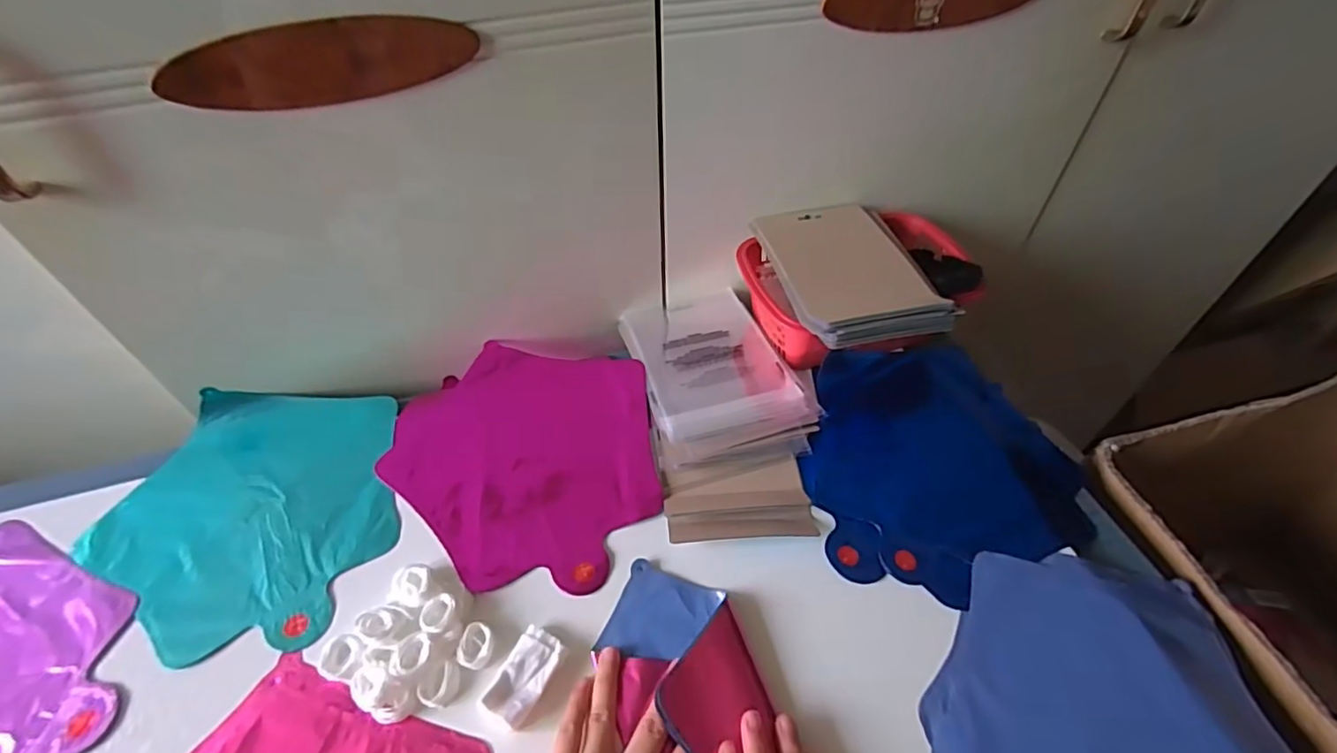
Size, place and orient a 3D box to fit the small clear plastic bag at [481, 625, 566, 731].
[{"bbox_3d":[-0.092,0.193,0.382,0.030,0.015,0.057,17,50,15],"label":"small clear plastic bag"}]

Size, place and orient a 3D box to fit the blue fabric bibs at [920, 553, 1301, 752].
[{"bbox_3d":[0.281,0.226,0.370,0.228,0.020,0.222,-2,48,-1],"label":"blue fabric bibs"}]

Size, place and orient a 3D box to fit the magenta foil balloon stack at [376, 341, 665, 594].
[{"bbox_3d":[-0.126,0.063,0.514,0.229,0.009,0.236,1,48,1],"label":"magenta foil balloon stack"}]

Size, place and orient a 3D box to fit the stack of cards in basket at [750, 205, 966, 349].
[{"bbox_3d":[0.161,-0.101,0.532,0.126,0.024,0.183,-8,49,-7],"label":"stack of cards in basket"}]

